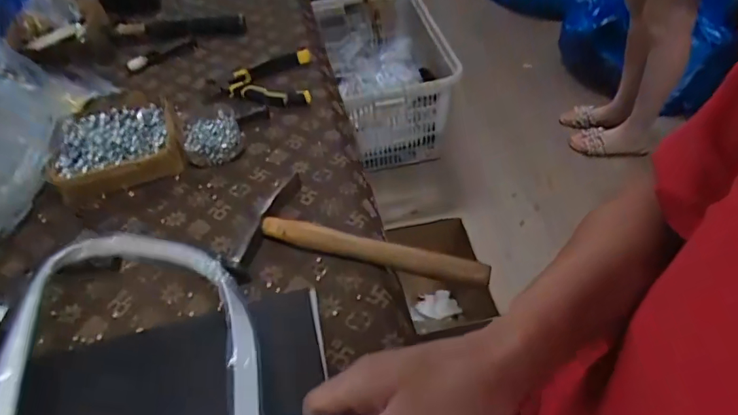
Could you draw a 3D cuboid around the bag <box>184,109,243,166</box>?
[{"bbox_3d":[-0.182,-0.080,0.554,0.061,0.034,0.067,-14,48,-7],"label":"bag"}]

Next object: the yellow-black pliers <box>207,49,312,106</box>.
[{"bbox_3d":[-0.147,-0.170,0.622,0.141,0.037,0.093,-8,48,-2],"label":"yellow-black pliers"}]

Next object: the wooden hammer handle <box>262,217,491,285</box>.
[{"bbox_3d":[0.002,0.039,0.442,0.215,0.022,0.020,11,50,15],"label":"wooden hammer handle"}]

